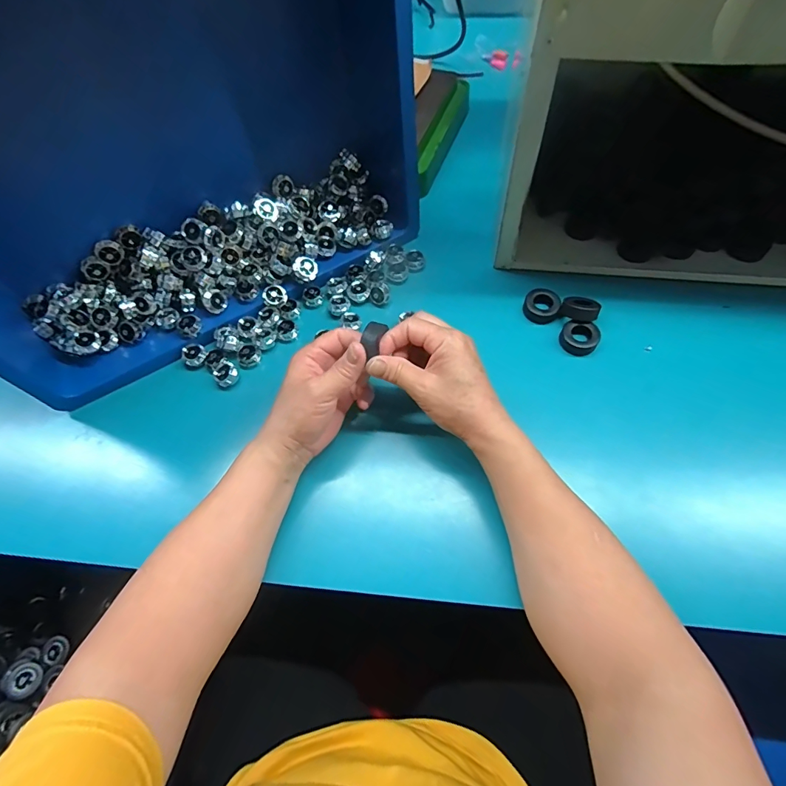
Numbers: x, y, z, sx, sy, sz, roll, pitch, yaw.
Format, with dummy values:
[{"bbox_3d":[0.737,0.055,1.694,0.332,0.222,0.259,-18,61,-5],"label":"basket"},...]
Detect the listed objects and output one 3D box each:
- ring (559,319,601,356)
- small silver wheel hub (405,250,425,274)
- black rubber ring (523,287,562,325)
[{"bbox_3d":[0.191,-0.058,0.434,0.036,0.017,0.033,-2,65,4],"label":"ring"},{"bbox_3d":[0.026,-0.153,0.492,0.023,0.013,0.024,-2,65,4],"label":"small silver wheel hub"},{"bbox_3d":[0.159,-0.095,0.453,0.035,0.014,0.039,19,68,12],"label":"black rubber ring"}]

